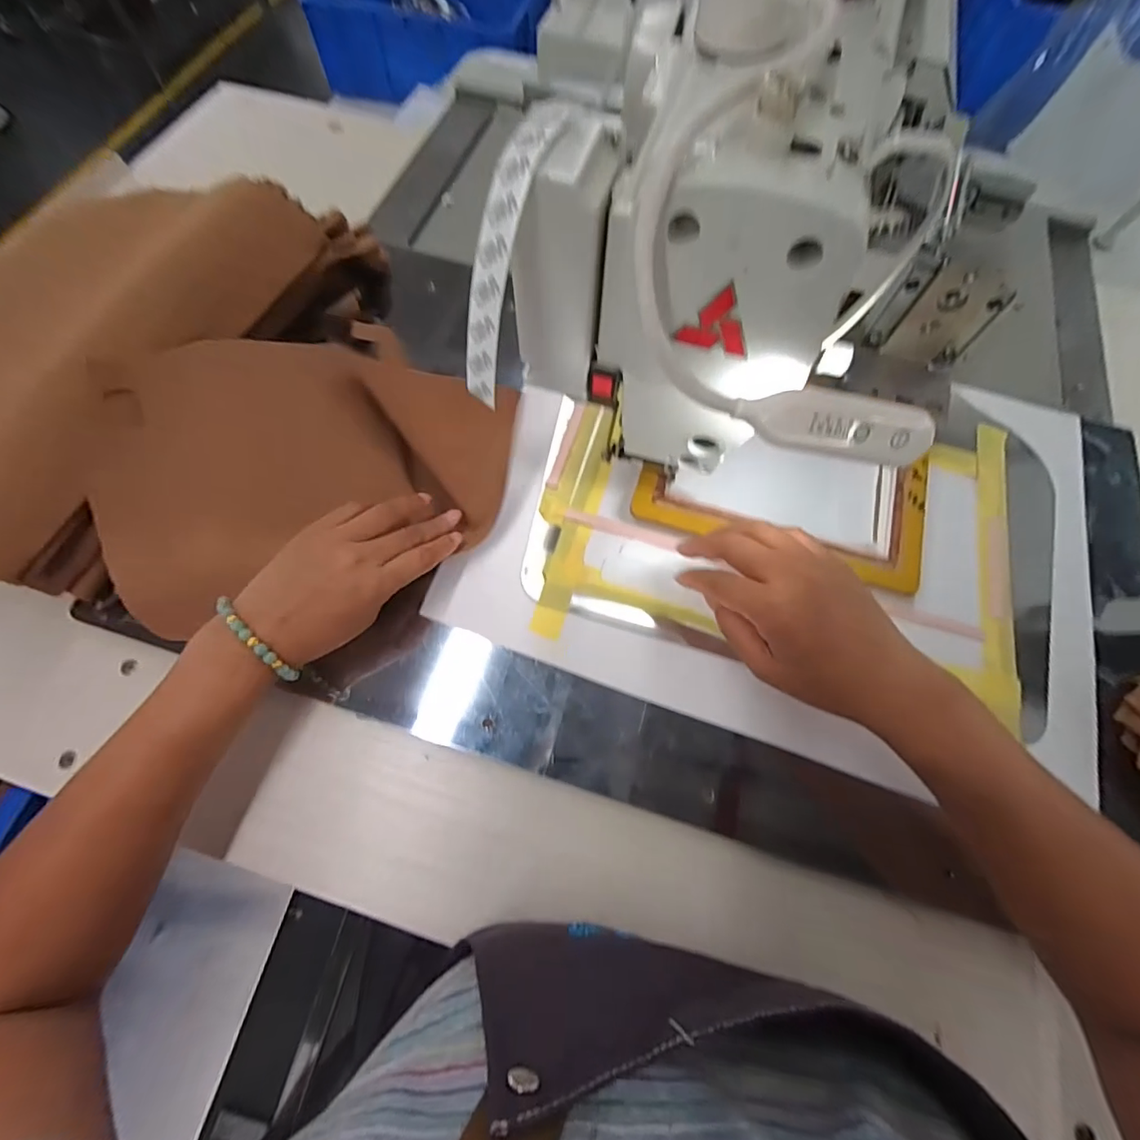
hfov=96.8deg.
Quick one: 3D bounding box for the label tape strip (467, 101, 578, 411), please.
[{"bbox_3d":[-0.029,-0.139,0.227,0.016,0.123,0.026,22,24,8],"label":"label tape strip"}]

